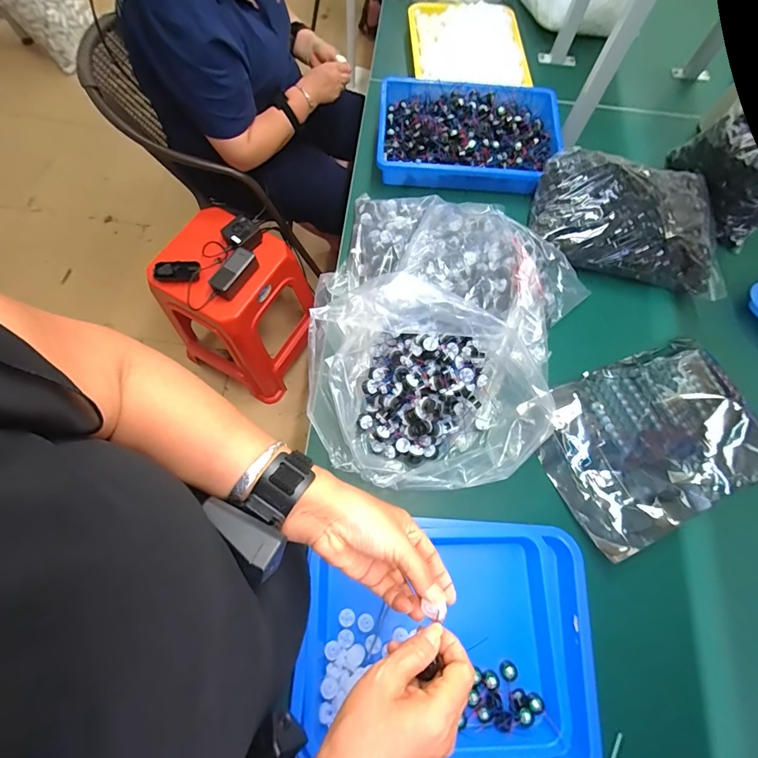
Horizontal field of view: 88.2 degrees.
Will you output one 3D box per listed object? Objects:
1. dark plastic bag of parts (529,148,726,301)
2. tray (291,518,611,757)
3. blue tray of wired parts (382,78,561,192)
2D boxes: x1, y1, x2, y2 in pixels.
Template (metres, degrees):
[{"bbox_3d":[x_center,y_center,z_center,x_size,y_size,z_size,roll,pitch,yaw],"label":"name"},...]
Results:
[{"bbox_3d":[0.464,-0.296,0.717,0.341,0.088,0.204,15,71,4],"label":"dark plastic bag of parts"},{"bbox_3d":[0.097,0.346,0.516,0.383,0.057,0.297,3,71,-1],"label":"tray"},{"bbox_3d":[0.185,-0.509,0.813,0.362,0.061,0.247,4,71,0],"label":"blue tray of wired parts"}]

